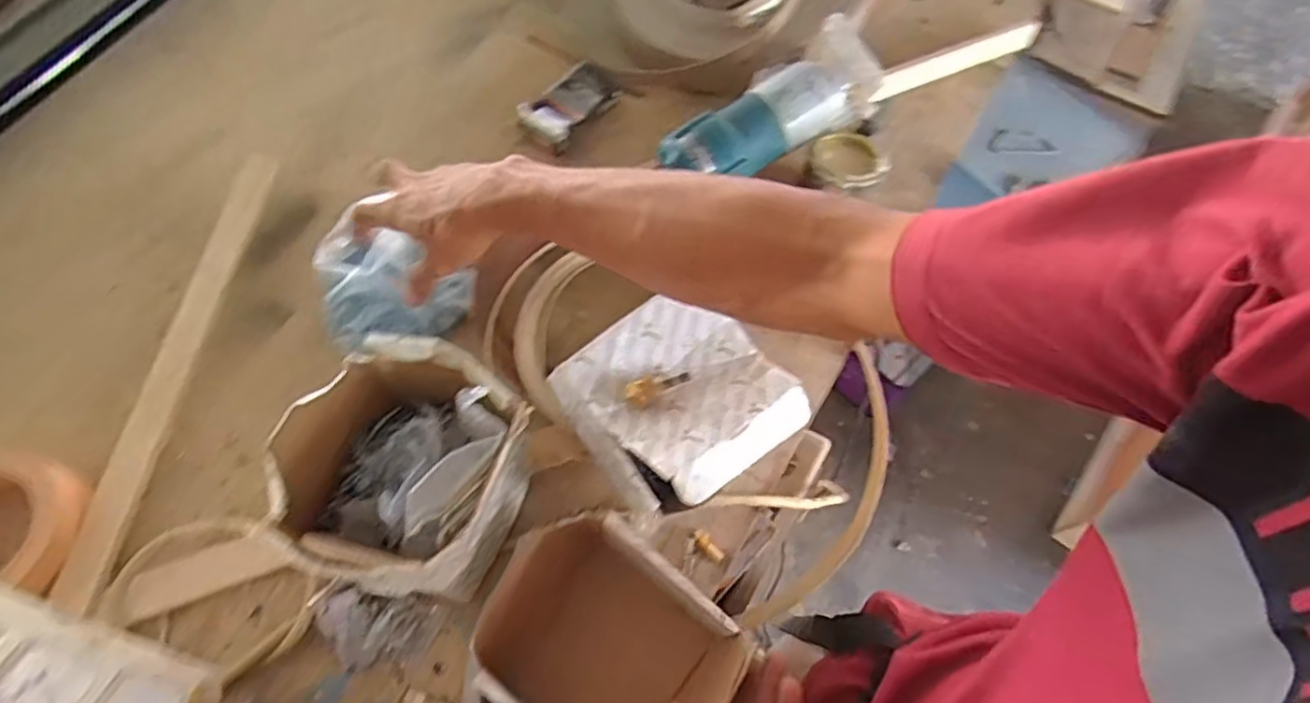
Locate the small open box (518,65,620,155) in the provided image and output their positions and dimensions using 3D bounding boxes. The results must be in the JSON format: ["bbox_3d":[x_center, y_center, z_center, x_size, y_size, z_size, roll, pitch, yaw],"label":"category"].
[{"bbox_3d":[-0.086,-0.258,0.720,0.057,0.027,0.111,33,68,12],"label":"small open box"}]

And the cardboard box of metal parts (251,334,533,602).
[{"bbox_3d":[-0.171,0.088,0.494,0.141,0.137,0.158,24,66,8],"label":"cardboard box of metal parts"}]

